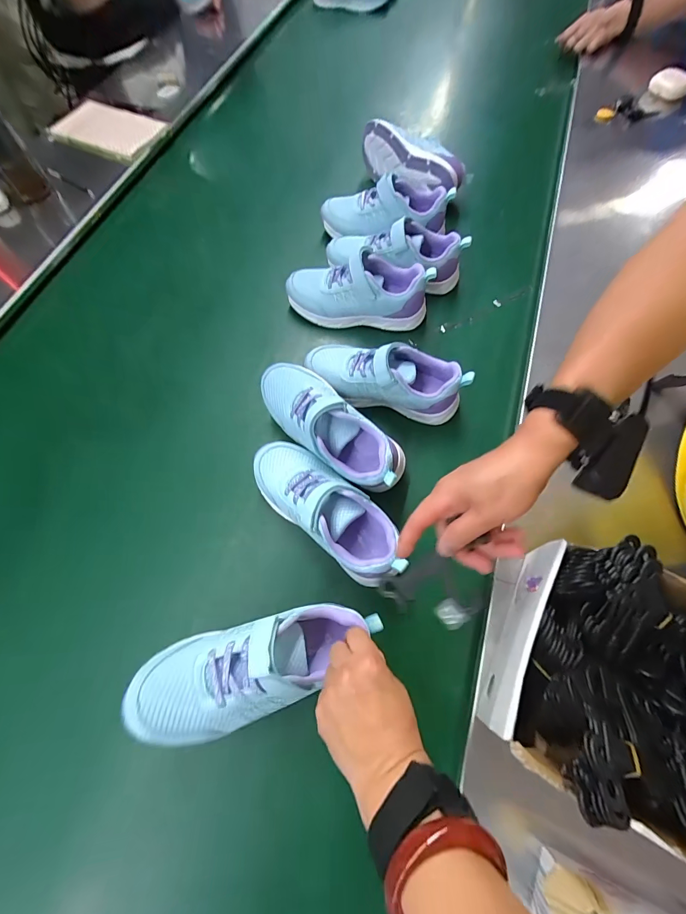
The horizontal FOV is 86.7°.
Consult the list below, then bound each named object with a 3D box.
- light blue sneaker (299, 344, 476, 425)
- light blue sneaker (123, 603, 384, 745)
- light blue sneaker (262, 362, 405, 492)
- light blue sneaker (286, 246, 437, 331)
[{"bbox_3d":[0.055,-0.108,0.484,0.209,0.089,0.072,17,69,8],"label":"light blue sneaker"},{"bbox_3d":[-0.070,0.182,0.321,0.209,0.085,0.075,-13,67,-19],"label":"light blue sneaker"},{"bbox_3d":[-0.013,-0.045,0.433,0.210,0.073,0.083,42,75,16],"label":"light blue sneaker"},{"bbox_3d":[0.021,-0.249,0.542,0.211,0.080,0.078,5,68,4],"label":"light blue sneaker"}]

